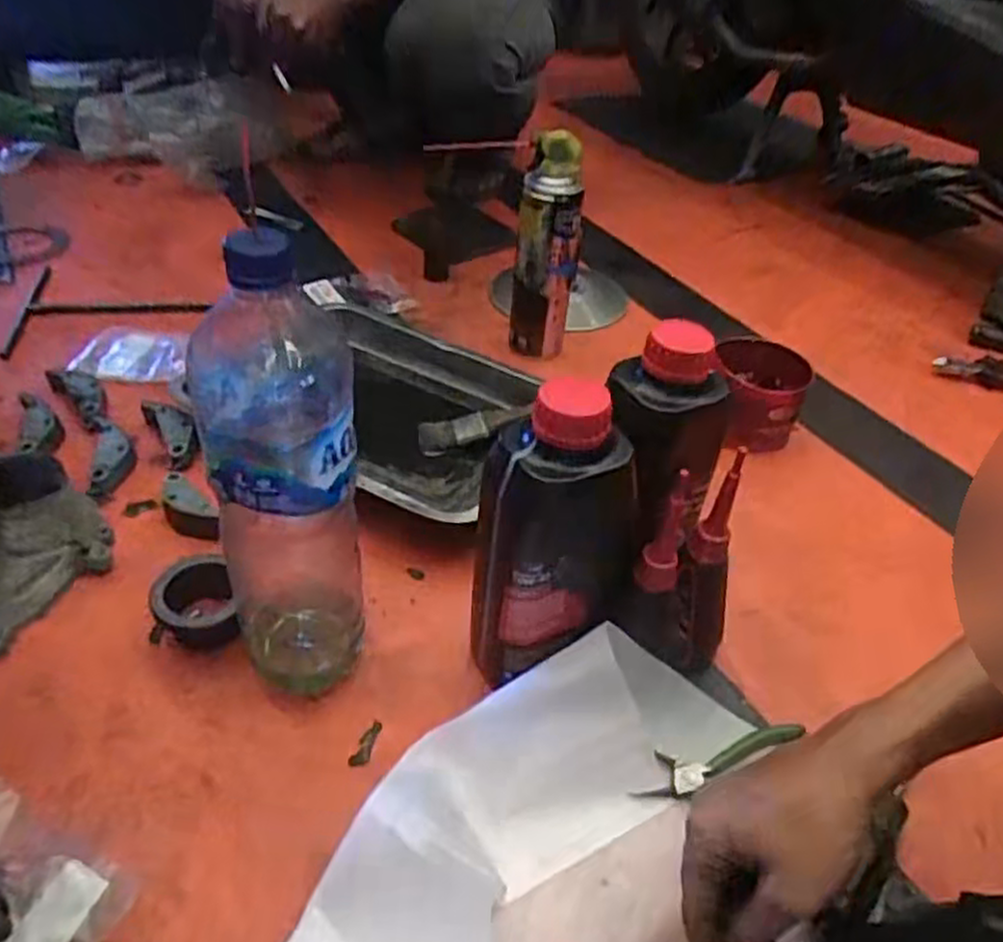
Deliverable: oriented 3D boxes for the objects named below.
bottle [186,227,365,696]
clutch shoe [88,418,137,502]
[{"bbox_3d":[-0.129,0.015,0.470,0.084,0.317,0.078,-8,41,-15],"label":"bottle"},{"bbox_3d":[-0.352,-0.016,0.702,0.038,0.021,0.105,-8,41,-16],"label":"clutch shoe"}]

